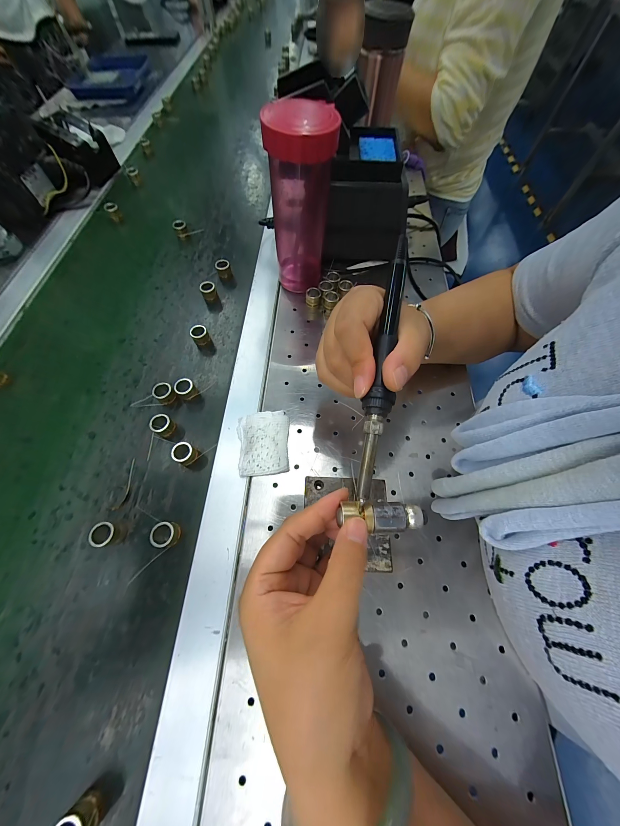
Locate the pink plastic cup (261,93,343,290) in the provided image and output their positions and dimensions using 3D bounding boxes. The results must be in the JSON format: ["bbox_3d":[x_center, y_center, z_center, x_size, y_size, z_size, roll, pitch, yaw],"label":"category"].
[{"bbox_3d":[-0.010,-0.228,0.316,0.069,0.178,0.073,0,64,-1],"label":"pink plastic cup"}]

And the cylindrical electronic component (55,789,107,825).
[{"bbox_3d":[-0.144,0.256,0.166,0.020,0.019,0.021,0,64,-1],"label":"cylindrical electronic component"}]

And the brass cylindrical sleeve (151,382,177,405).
[{"bbox_3d":[-0.161,-0.021,0.298,0.019,0.019,0.021,-38,70,-17],"label":"brass cylindrical sleeve"}]

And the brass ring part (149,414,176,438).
[{"bbox_3d":[-0.153,0.014,0.280,0.020,0.021,0.019,0,64,-1],"label":"brass ring part"}]

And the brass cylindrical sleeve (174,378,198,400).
[{"bbox_3d":[-0.138,-0.026,0.300,0.019,0.020,0.019,0,64,-1],"label":"brass cylindrical sleeve"}]

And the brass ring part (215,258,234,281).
[{"bbox_3d":[-0.125,-0.208,0.392,0.020,0.024,0.023,-17,65,-9],"label":"brass ring part"}]

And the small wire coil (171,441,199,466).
[{"bbox_3d":[-0.124,0.042,0.268,0.023,0.022,0.020,28,67,12],"label":"small wire coil"}]

